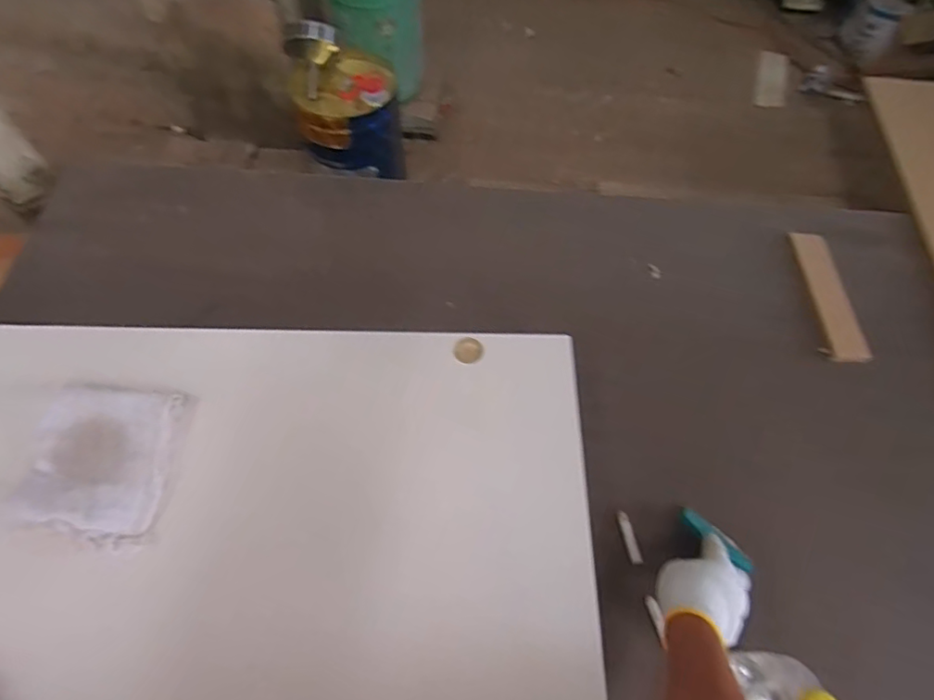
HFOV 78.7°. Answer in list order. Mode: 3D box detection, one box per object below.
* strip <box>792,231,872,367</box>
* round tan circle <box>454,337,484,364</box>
[{"bbox_3d":[0.564,-0.088,0.885,0.053,0.012,0.233,0,62,-1],"label":"strip"},{"bbox_3d":[0.002,0.001,0.662,0.033,0.008,0.030,21,76,9],"label":"round tan circle"}]

